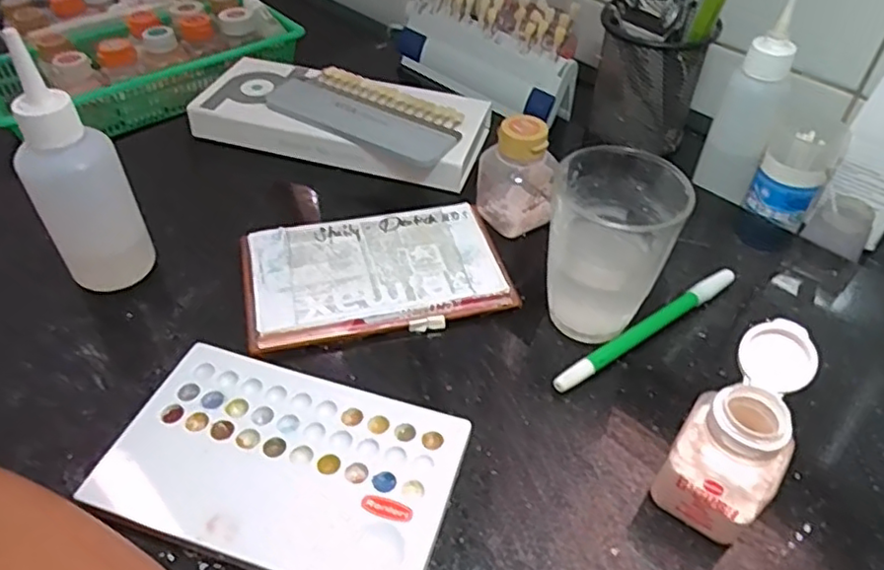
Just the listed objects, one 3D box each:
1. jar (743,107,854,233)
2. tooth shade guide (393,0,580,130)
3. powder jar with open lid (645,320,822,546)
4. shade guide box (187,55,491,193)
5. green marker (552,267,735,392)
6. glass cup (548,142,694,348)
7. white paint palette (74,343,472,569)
[{"bbox_3d":[0.247,-0.079,0.446,0.044,0.062,0.046,33,53,27],"label":"jar"},{"bbox_3d":[0.032,-0.206,0.543,0.181,0.081,0.047,33,53,27],"label":"tooth shade guide"},{"bbox_3d":[0.129,0.065,0.277,0.041,0.076,0.066,28,51,23],"label":"powder jar with open lid"},{"bbox_3d":[-0.075,-0.131,0.486,0.216,0.026,0.091,12,46,10],"label":"shade guide box"},{"bbox_3d":[0.118,0.024,0.364,0.144,0.011,0.010,-26,52,-25],"label":"green marker"},{"bbox_3d":[0.091,-0.020,0.347,0.063,0.088,0.062,1,45,-1],"label":"glass cup"},{"bbox_3d":[-0.071,0.081,0.293,0.151,0.008,0.094,13,46,11],"label":"white paint palette"}]

